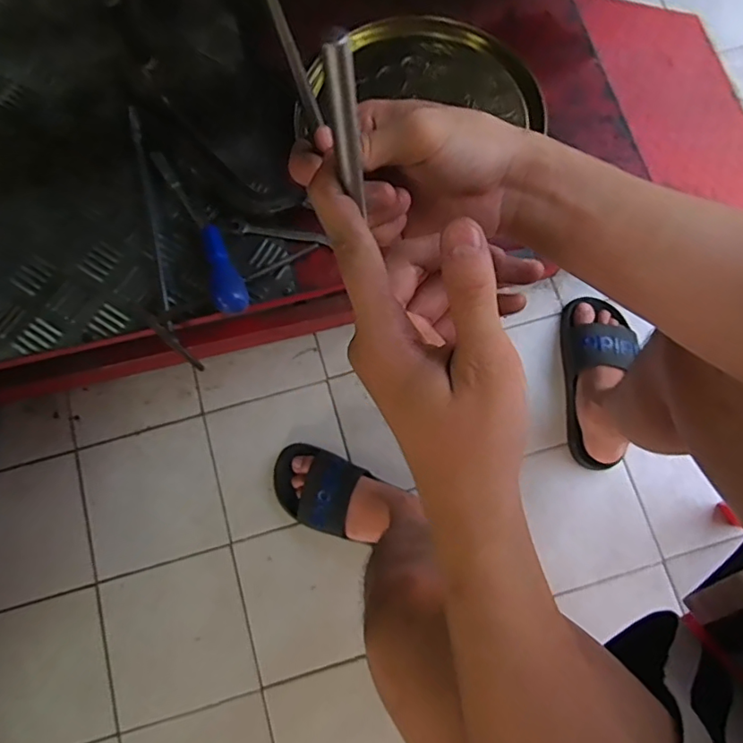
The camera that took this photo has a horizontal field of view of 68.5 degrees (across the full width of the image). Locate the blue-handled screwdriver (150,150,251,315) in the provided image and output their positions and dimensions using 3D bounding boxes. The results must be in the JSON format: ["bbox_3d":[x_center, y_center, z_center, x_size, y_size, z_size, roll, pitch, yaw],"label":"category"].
[{"bbox_3d":[-0.171,-0.145,0.542,0.032,0.040,0.215,-26,77,-5],"label":"blue-handled screwdriver"}]

